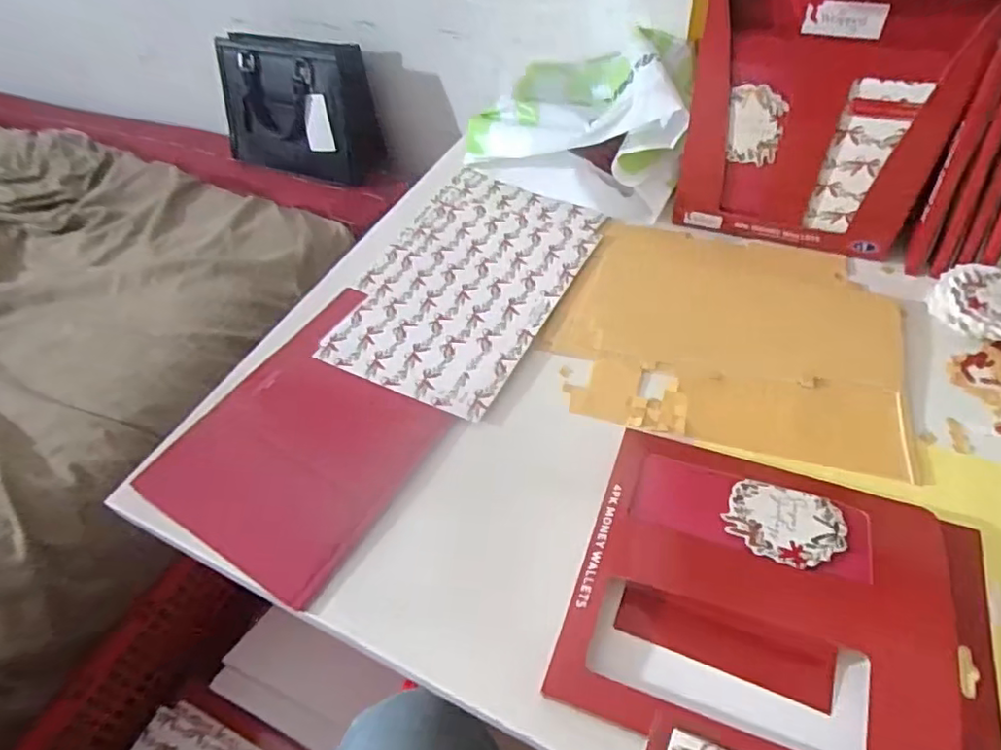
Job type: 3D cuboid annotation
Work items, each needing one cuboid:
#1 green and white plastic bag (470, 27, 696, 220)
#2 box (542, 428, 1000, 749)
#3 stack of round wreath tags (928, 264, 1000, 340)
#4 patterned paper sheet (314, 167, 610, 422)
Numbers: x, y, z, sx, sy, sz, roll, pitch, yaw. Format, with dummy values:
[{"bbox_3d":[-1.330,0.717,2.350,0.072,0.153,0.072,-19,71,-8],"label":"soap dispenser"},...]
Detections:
[{"bbox_3d":[0.096,-0.285,0.662,0.222,0.110,0.227,16,53,18],"label":"green and white plastic bag"},{"bbox_3d":[0.171,0.136,0.366,0.233,0.027,0.185,15,52,17],"label":"box"},{"bbox_3d":[0.400,-0.053,0.493,0.070,0.035,0.079,-35,55,-22],"label":"stack of round wreath tags"},{"bbox_3d":[-0.034,-0.099,0.595,0.198,0.006,0.296,20,54,21],"label":"patterned paper sheet"}]

